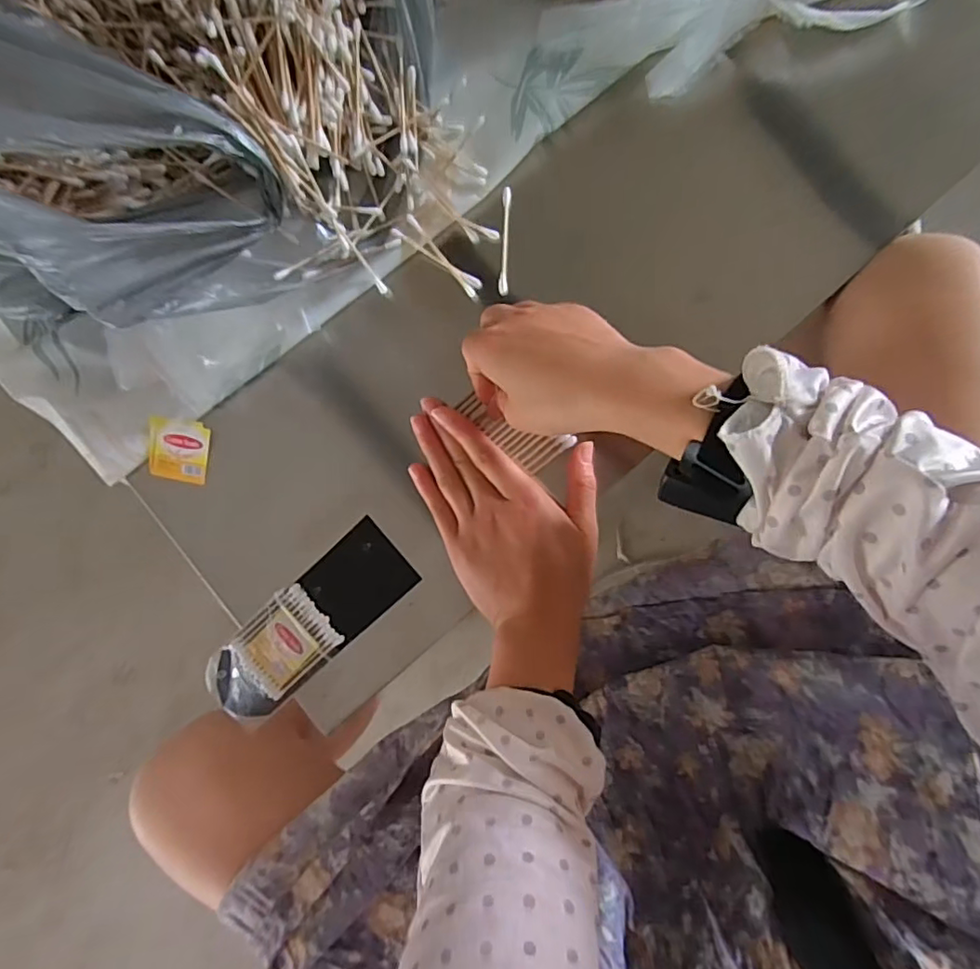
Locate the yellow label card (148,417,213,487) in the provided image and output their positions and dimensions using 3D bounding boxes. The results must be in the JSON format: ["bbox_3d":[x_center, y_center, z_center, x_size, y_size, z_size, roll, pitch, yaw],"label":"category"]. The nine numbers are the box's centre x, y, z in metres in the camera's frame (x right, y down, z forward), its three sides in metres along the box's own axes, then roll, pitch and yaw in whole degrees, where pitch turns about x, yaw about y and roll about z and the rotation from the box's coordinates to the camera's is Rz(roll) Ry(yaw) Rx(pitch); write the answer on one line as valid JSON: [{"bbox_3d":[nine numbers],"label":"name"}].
[{"bbox_3d":[-0.234,-0.026,0.434,0.044,0.005,0.046,10,102,-2],"label":"yellow label card"}]

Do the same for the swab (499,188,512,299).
[{"bbox_3d":[0.010,-0.166,0.394,0.006,0.006,0.073,2,91,10],"label":"swab"}]

